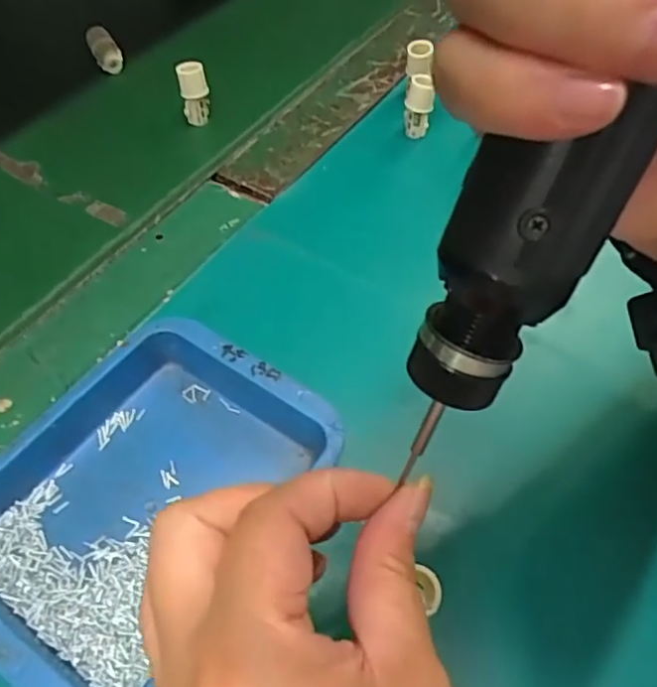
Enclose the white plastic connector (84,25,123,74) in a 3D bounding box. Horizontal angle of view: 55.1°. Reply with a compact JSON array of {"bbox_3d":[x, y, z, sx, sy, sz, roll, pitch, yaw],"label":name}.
[{"bbox_3d":[-0.183,-0.240,0.512,0.017,0.018,0.045,-31,75,-24],"label":"white plastic connector"}]

